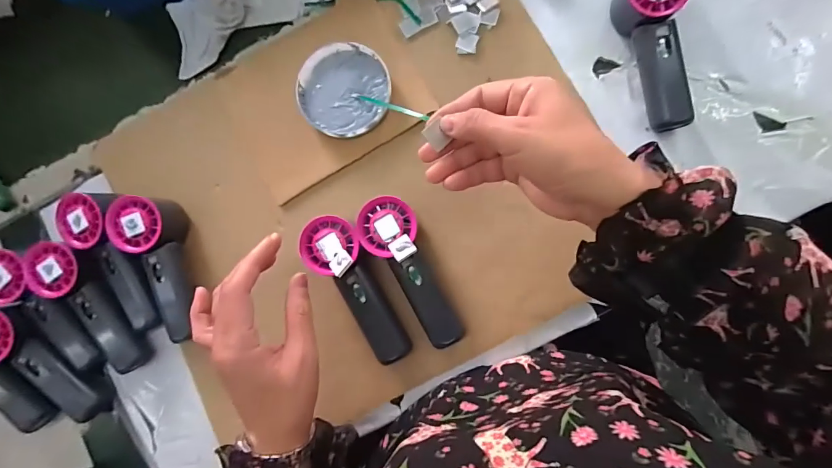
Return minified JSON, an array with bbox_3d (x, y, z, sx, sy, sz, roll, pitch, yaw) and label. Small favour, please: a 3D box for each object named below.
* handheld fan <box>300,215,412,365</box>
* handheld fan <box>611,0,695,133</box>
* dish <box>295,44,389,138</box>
[{"bbox_3d":[-0.052,0.052,0.399,0.053,0.062,0.149,-37,81,2],"label":"handheld fan"},{"bbox_3d":[0.242,-0.181,0.392,0.055,0.059,0.155,-18,84,4],"label":"handheld fan"},{"bbox_3d":[-0.077,-0.156,0.441,0.097,0.014,0.104,0,85,6],"label":"dish"}]

